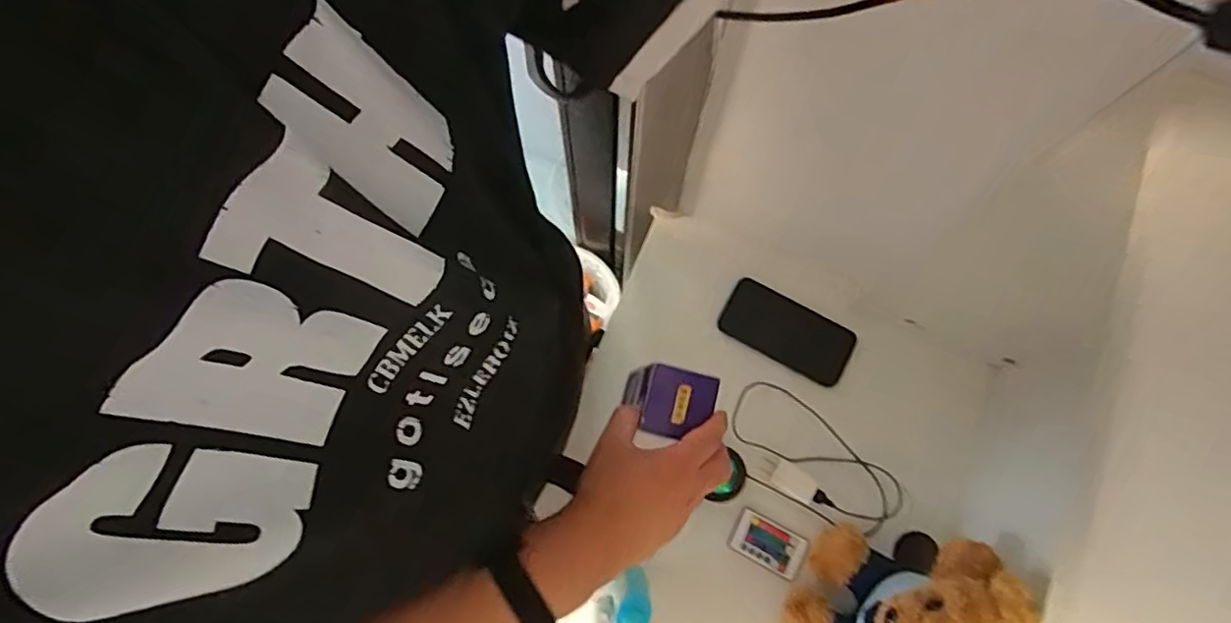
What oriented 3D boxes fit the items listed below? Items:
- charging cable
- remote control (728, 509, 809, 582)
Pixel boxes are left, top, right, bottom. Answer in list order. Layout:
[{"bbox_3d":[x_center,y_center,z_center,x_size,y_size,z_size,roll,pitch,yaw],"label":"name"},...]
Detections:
[{"bbox_3d":[0.233,0.177,0.732,0.215,0.019,0.111,32,78,7],"label":"charging cable"},{"bbox_3d":[0.179,0.272,0.724,0.083,0.008,0.051,27,77,6],"label":"remote control"}]

